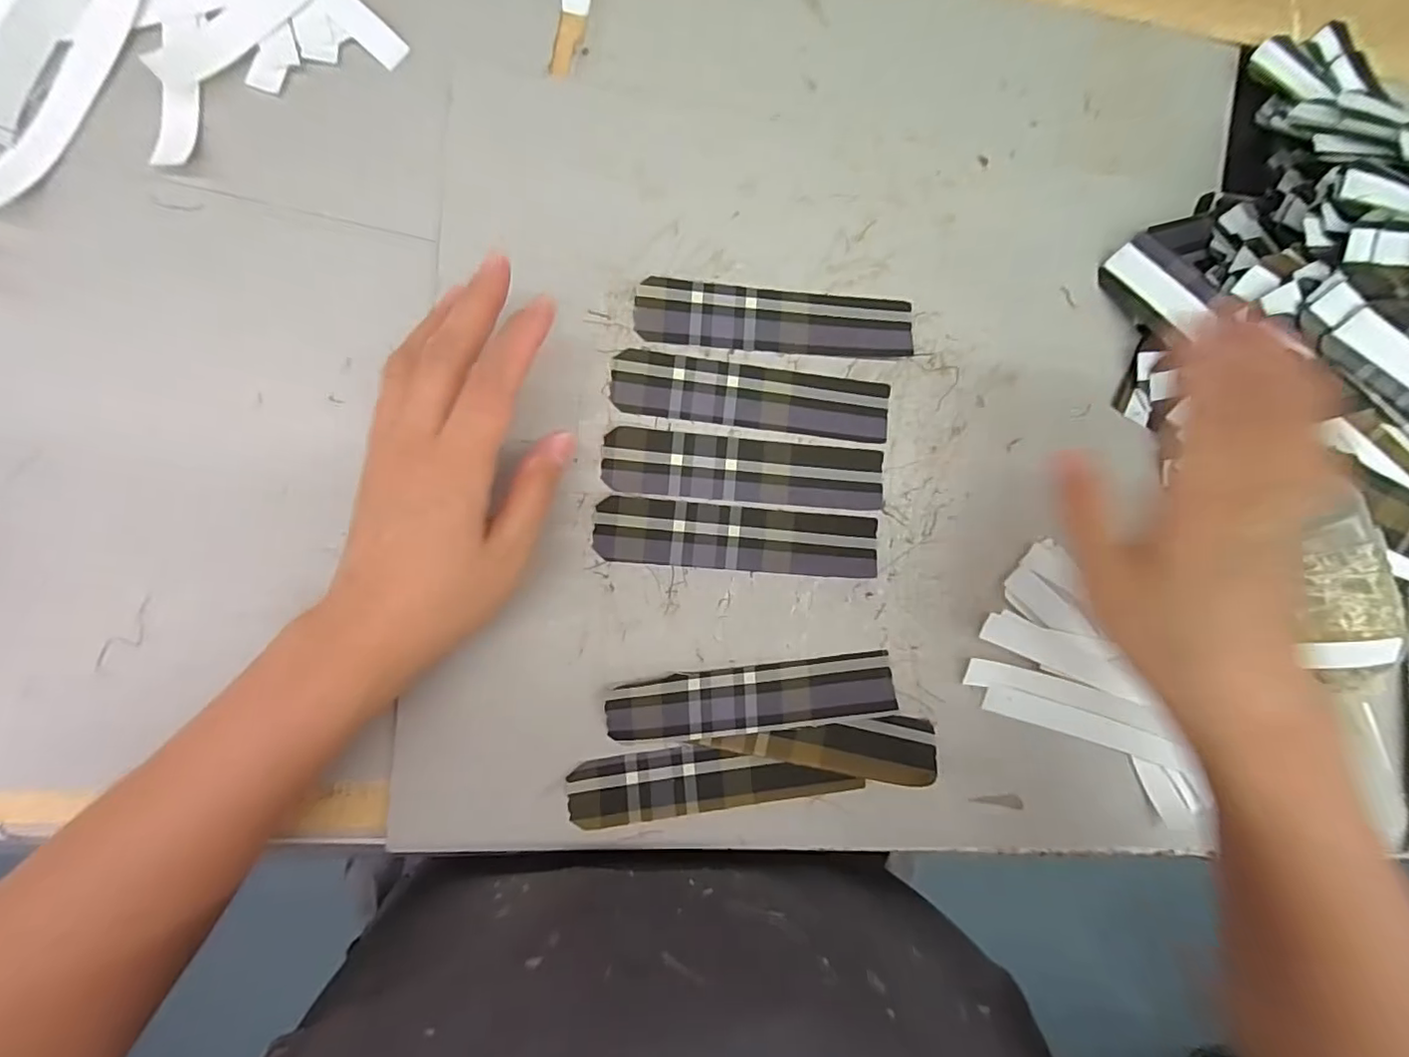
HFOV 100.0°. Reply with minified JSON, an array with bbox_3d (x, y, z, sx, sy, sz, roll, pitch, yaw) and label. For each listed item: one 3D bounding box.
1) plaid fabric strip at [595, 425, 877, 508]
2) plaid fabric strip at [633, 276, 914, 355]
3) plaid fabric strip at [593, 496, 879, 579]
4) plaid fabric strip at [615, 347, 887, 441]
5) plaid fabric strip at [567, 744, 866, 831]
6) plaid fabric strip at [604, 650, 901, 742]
[{"bbox_3d":[0.022,-0.029,0.298,0.140,0.004,0.032,3,89,-8],"label":"plaid fabric strip"},{"bbox_3d":[0.037,-0.106,0.300,0.140,0.004,0.031,2,90,-8],"label":"plaid fabric strip"},{"bbox_3d":[0.018,0.005,0.295,0.141,0.004,0.031,5,89,-8],"label":"plaid fabric strip"},{"bbox_3d":[0.026,-0.067,0.299,0.141,0.004,0.031,5,89,-8],"label":"plaid fabric strip"},{"bbox_3d":[0.005,0.121,0.286,0.136,0.005,0.032,-4,90,-8],"label":"plaid fabric strip"},{"bbox_3d":[0.025,0.084,0.290,0.140,0.006,0.031,-4,90,-8],"label":"plaid fabric strip"}]

